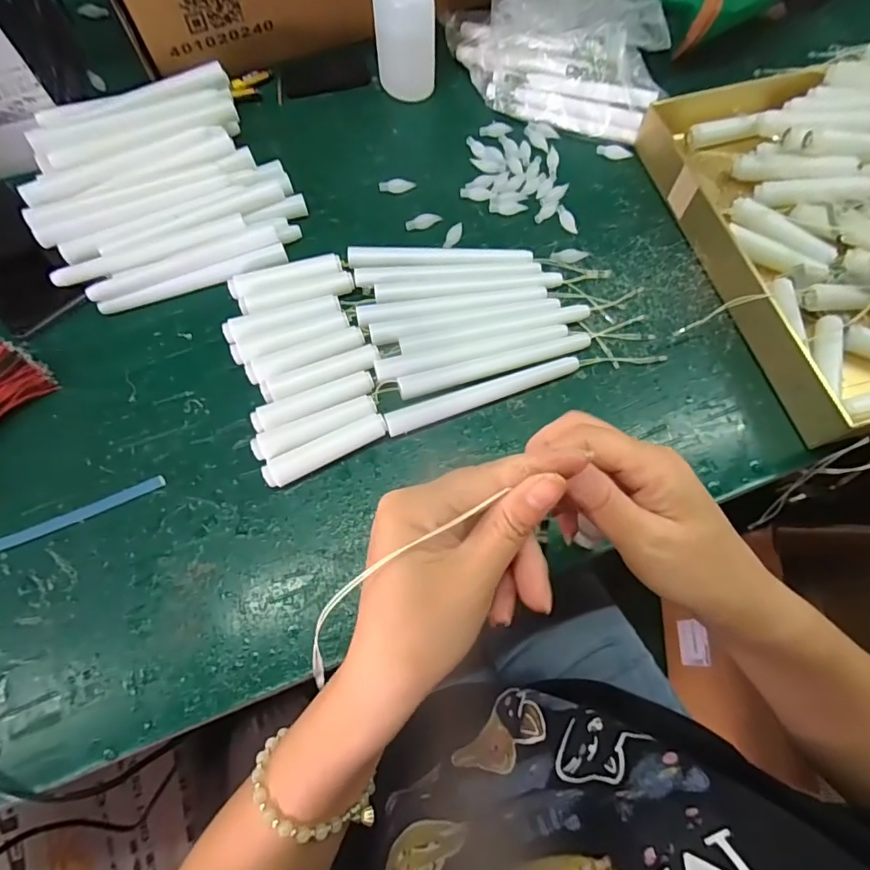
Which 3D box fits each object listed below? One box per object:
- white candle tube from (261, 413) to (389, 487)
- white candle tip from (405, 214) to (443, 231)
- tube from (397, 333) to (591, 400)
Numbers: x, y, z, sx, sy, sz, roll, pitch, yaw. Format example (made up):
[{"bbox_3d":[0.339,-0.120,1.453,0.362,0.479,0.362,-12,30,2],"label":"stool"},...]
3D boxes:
[{"bbox_3d":[-0.075,0.012,0.356,0.088,0.017,0.019,-24,71,-9],"label":"white candle tube"},{"bbox_3d":[-0.010,-0.184,0.435,0.031,0.007,0.011,-8,70,-4],"label":"white candle tip"},{"bbox_3d":[0.045,-0.054,0.378,0.147,0.011,0.013,-16,70,-7],"label":"tube"}]

